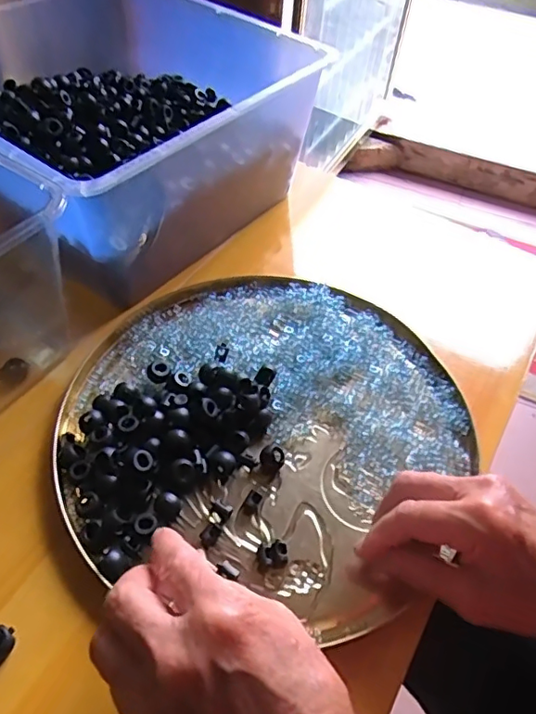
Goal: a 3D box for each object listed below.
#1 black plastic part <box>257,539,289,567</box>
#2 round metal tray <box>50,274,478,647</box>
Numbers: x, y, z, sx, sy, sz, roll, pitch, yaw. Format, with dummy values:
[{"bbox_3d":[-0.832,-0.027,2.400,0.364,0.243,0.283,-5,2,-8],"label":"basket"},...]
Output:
[{"bbox_3d":[0.003,0.124,0.342,0.019,0.005,0.016,1,51,-5],"label":"black plastic part"},{"bbox_3d":[-0.001,0.039,0.403,0.282,0.032,0.261,13,51,5],"label":"round metal tray"}]

